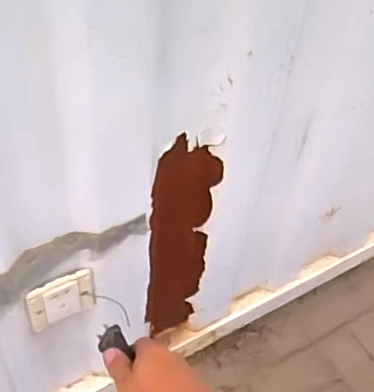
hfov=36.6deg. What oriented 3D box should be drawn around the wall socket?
[{"bbox_3d":[-0.154,0.129,0.697,0.084,0.085,0.015,-22,55,-21],"label":"wall socket"}]

